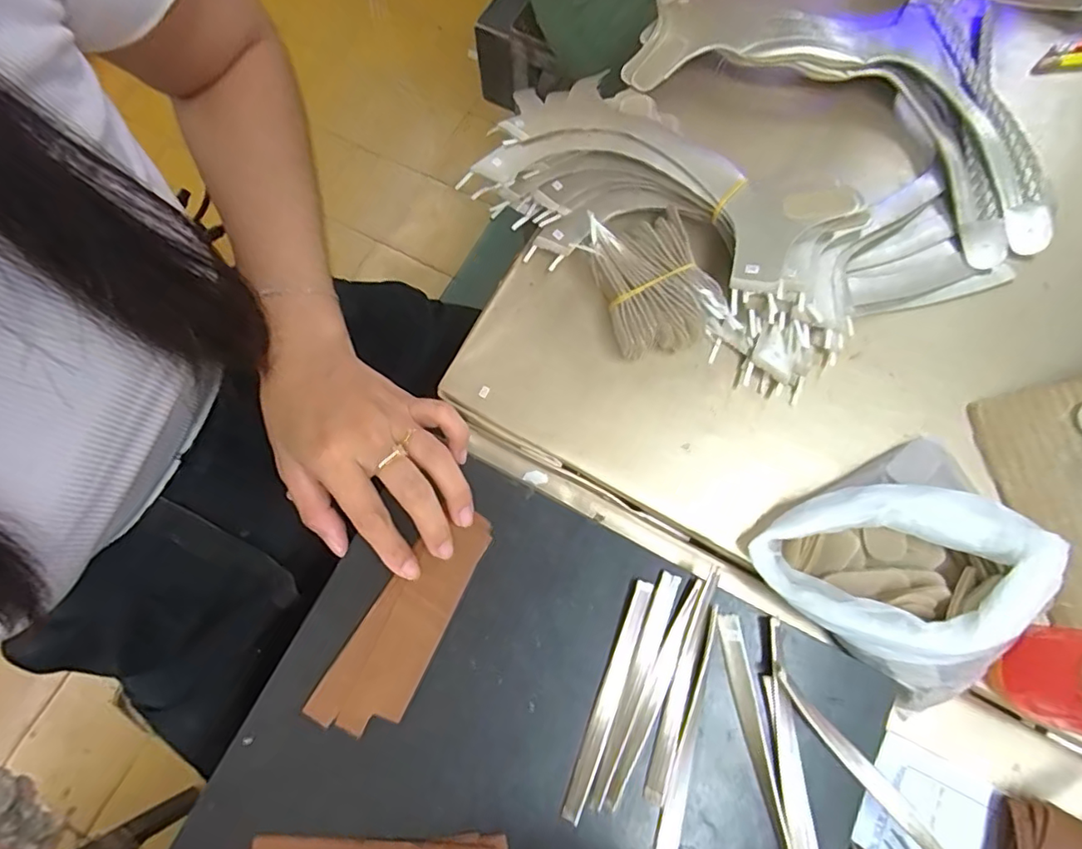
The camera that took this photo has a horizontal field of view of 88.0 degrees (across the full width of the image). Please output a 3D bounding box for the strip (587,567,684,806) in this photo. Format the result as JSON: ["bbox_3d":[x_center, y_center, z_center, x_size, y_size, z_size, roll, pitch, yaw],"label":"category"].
[{"bbox_3d":[0.050,0.138,0.298,0.012,0.005,0.120,22,75,7],"label":"strip"}]

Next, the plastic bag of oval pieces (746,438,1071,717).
[{"bbox_3d":[0.205,0.076,0.305,0.135,0.057,0.122,-34,76,-9],"label":"plastic bag of oval pieces"}]

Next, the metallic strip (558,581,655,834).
[{"bbox_3d":[0.037,0.144,0.298,0.011,0.007,0.121,20,75,7],"label":"metallic strip"}]

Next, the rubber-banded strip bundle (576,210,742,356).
[{"bbox_3d":[0.071,-0.091,0.368,0.070,0.036,0.098,-23,74,-6],"label":"rubber-banded strip bundle"}]

